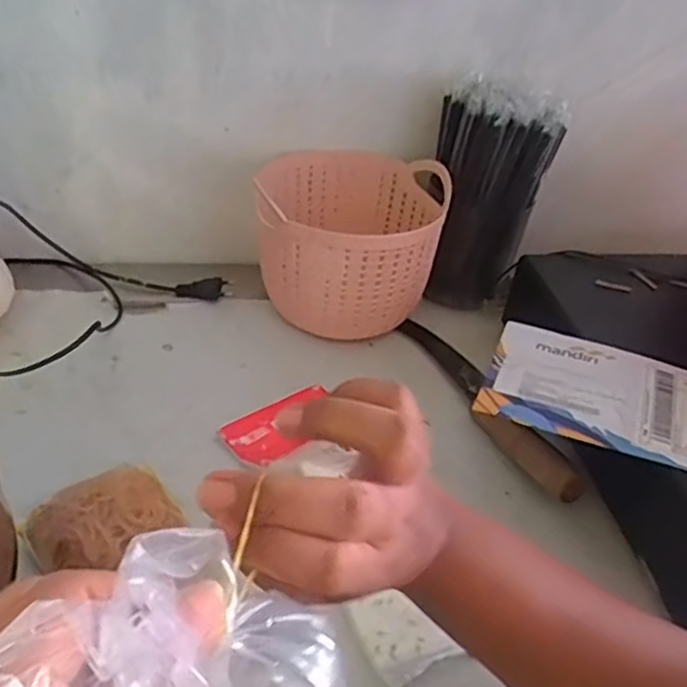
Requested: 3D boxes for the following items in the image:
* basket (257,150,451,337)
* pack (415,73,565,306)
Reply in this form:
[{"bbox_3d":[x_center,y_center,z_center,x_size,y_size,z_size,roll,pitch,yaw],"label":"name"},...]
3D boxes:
[{"bbox_3d":[0.007,-0.101,0.665,0.167,0.115,0.166,6,37,-2],"label":"basket"},{"bbox_3d":[0.136,-0.143,0.674,0.097,0.201,0.081,-3,38,-14],"label":"pack"}]

